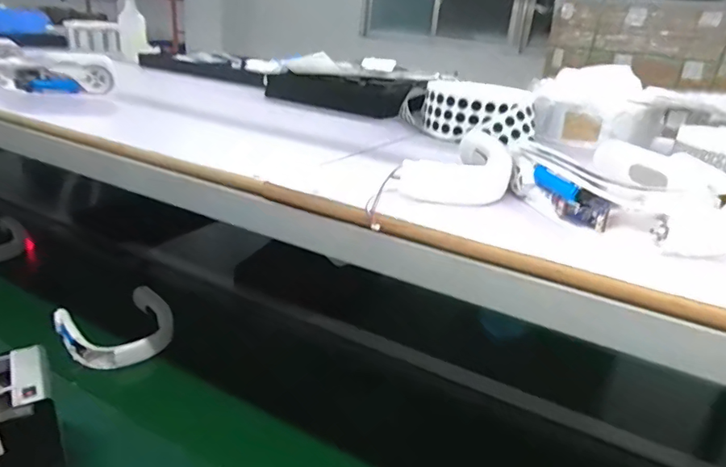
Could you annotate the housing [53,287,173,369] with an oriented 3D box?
[{"bbox_3d":[-0.469,0.183,0.971,0.185,0.063,0.163,-16,32,-42],"label":"housing"}]

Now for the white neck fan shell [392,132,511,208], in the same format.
[{"bbox_3d":[0.119,-0.071,0.572,0.086,0.055,0.173,19,26,28],"label":"white neck fan shell"}]

